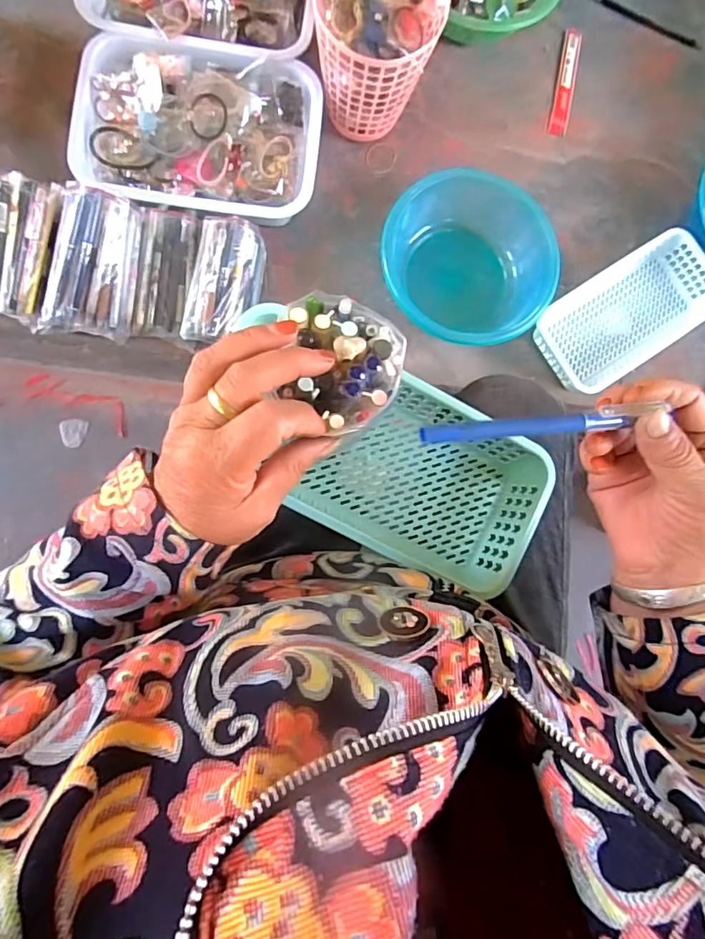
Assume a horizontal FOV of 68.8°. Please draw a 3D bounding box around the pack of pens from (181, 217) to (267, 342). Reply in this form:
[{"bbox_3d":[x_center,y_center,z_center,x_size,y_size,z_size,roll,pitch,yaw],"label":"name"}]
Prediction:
[{"bbox_3d":[-0.157,-0.229,0.630,0.079,0.047,0.148,11,82,-7],"label":"pack of pens"}]

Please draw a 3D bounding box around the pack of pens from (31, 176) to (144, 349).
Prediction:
[{"bbox_3d":[-0.302,-0.233,0.608,0.096,0.053,0.171,14,99,-39],"label":"pack of pens"}]

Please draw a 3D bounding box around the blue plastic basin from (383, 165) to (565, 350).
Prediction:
[{"bbox_3d":[0.144,-0.260,0.685,0.221,0.108,0.206,1,84,-6],"label":"blue plastic basin"}]

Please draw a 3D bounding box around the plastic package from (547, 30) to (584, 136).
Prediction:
[{"bbox_3d":[0.317,-0.576,0.763,0.030,0.004,0.171,12,83,-5],"label":"plastic package"}]

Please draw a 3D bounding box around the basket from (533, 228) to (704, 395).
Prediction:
[{"bbox_3d":[0.380,-0.216,0.713,0.257,0.048,0.139,-33,88,-9],"label":"basket"}]

